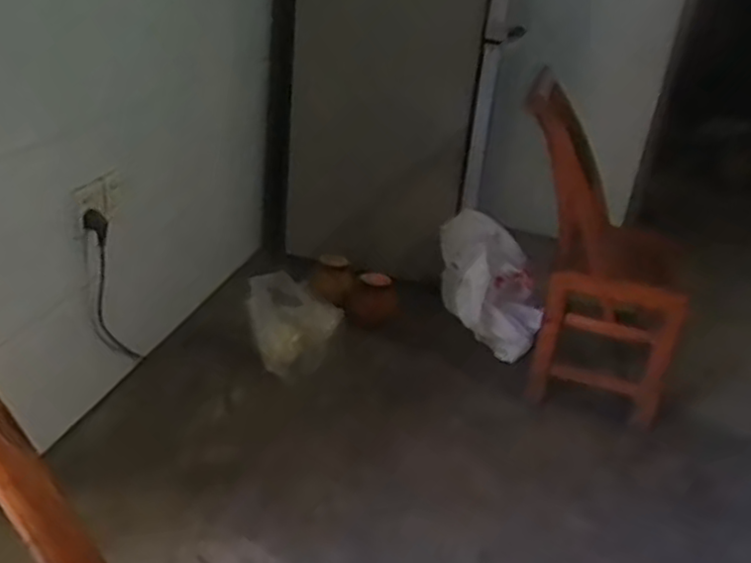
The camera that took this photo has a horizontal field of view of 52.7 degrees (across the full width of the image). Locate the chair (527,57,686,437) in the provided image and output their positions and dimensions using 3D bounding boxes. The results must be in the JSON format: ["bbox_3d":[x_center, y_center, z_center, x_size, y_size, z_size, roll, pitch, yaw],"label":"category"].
[{"bbox_3d":[0.498,-0.086,1.669,0.405,0.623,0.343,18,28,20],"label":"chair"}]

